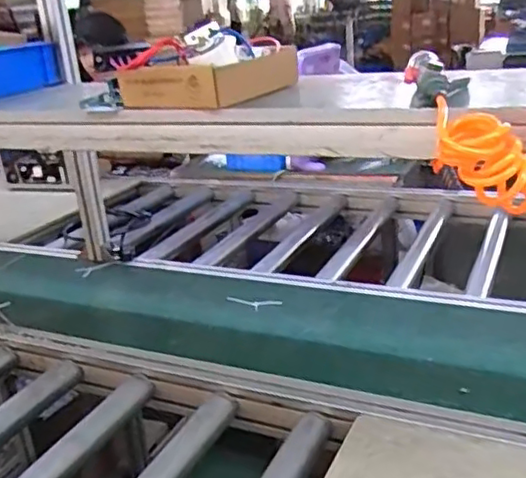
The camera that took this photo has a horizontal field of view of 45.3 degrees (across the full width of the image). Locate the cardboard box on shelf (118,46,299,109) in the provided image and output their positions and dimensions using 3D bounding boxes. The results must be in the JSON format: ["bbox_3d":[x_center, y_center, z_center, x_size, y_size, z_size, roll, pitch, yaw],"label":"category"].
[{"bbox_3d":[-0.069,-0.234,0.909,0.157,0.055,0.220,10,26,35],"label":"cardboard box on shelf"}]

